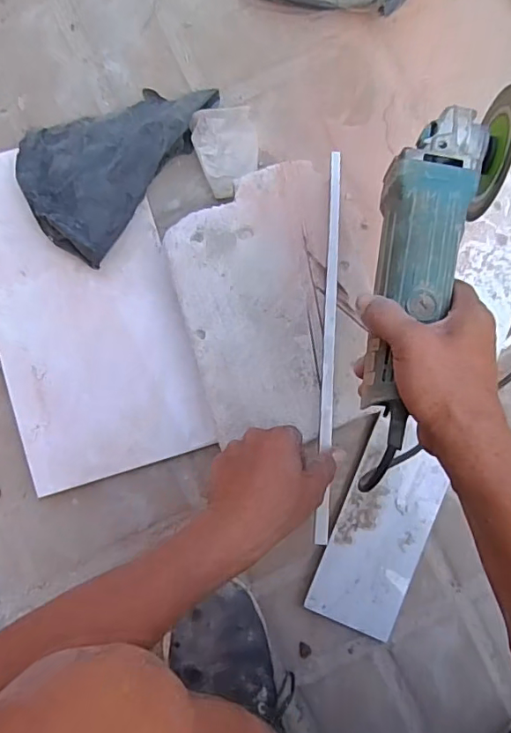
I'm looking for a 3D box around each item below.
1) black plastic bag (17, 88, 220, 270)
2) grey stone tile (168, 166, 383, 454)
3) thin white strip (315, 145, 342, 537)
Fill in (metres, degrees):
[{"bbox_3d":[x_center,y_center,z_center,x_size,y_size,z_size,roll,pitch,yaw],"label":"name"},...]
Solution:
[{"bbox_3d":[-0.165,-0.244,0.579,0.150,0.060,0.232,37,89,2],"label":"black plastic bag"},{"bbox_3d":[0.015,-0.064,0.532,0.171,0.013,0.269,-16,87,0],"label":"grey stone tile"},{"bbox_3d":[0.075,-0.022,0.523,0.012,0.008,0.389,3,87,1],"label":"thin white strip"}]

